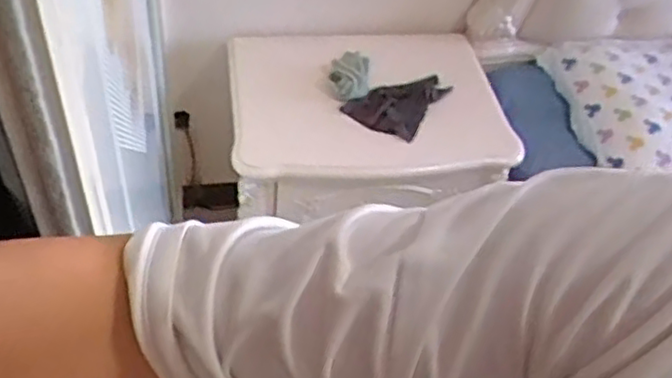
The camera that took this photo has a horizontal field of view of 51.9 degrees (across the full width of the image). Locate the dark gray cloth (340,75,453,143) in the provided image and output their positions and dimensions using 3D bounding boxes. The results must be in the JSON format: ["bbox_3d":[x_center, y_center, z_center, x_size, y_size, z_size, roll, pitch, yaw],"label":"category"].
[{"bbox_3d":[0.127,-0.178,1.404,0.142,0.020,0.220,27,46,20],"label":"dark gray cloth"}]

